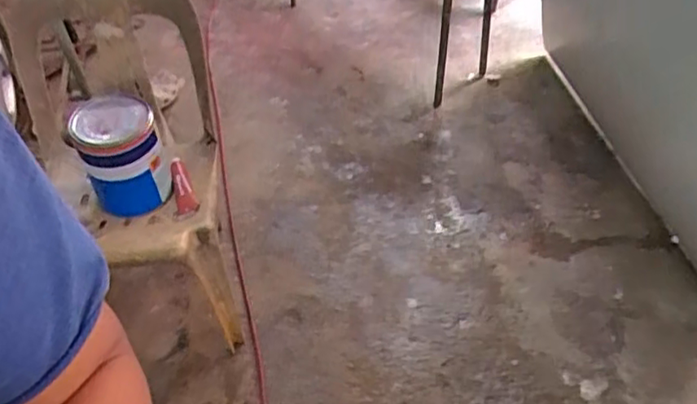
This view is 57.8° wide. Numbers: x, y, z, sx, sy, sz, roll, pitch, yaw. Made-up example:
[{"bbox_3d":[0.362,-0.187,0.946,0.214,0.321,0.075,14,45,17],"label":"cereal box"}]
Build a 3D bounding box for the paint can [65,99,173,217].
[{"bbox_3d":[-0.485,-0.100,1.365,0.161,0.228,0.175,-1,47,1],"label":"paint can"}]

